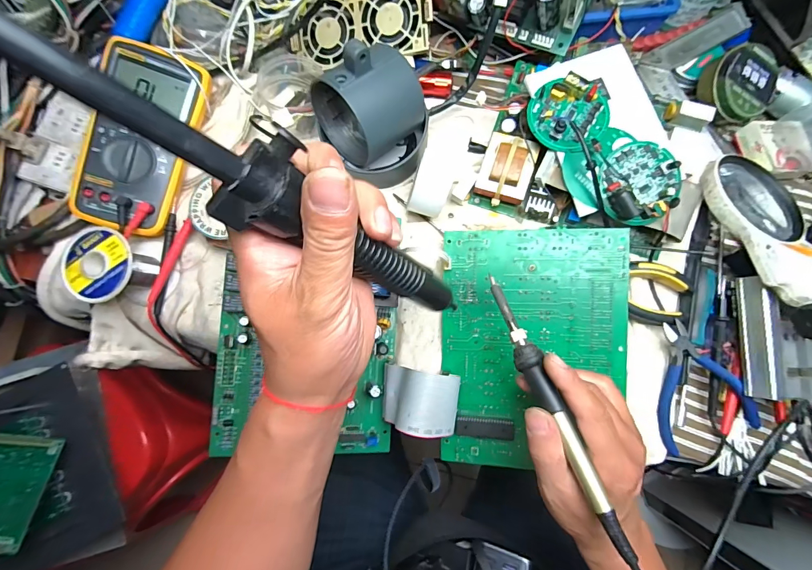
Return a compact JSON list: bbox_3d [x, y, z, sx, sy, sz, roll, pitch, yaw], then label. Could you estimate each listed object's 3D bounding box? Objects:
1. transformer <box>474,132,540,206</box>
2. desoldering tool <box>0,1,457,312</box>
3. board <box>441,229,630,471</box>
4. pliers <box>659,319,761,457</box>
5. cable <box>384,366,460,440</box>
[{"bbox_3d":[0.098,-0.113,0.365,0.047,0.033,0.060,19,82,5],"label":"transformer"},{"bbox_3d":[-0.052,-0.038,0.173,0.026,0.294,0.039,15,80,42],"label":"desoldering tool"},{"bbox_3d":[0.113,0.059,0.338,0.157,0.011,0.214,1,91,11],"label":"board"},{"bbox_3d":[0.253,0.089,0.333,0.078,0.026,0.112,-27,81,-3],"label":"pliers"},{"bbox_3d":[0.012,0.101,0.330,0.066,0.047,0.050,9,81,3],"label":"cable"}]

